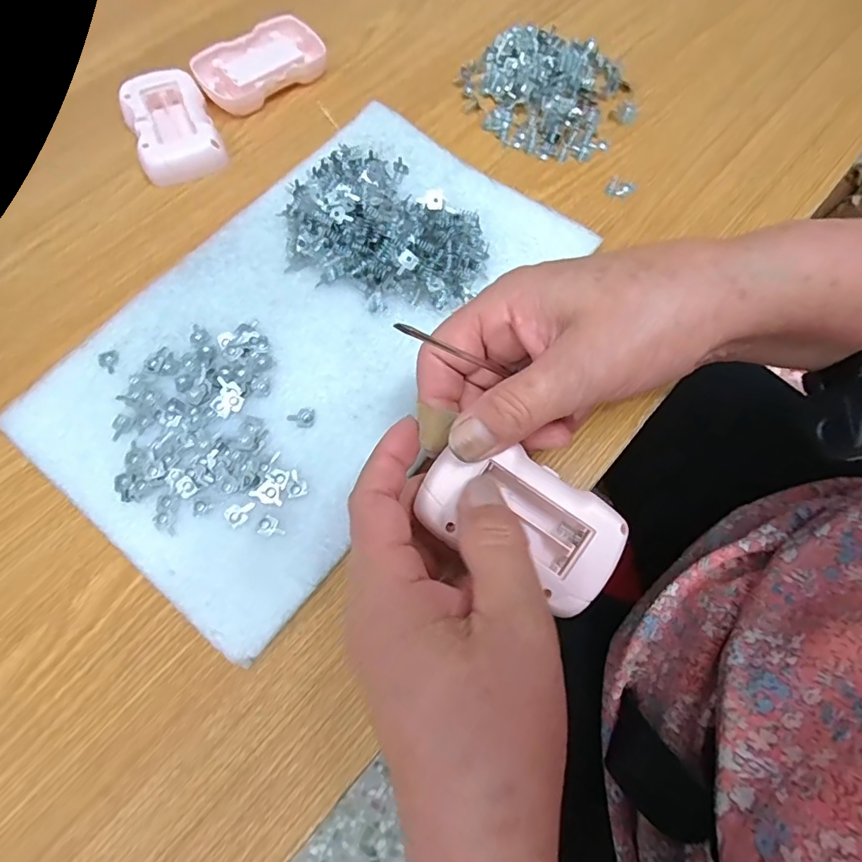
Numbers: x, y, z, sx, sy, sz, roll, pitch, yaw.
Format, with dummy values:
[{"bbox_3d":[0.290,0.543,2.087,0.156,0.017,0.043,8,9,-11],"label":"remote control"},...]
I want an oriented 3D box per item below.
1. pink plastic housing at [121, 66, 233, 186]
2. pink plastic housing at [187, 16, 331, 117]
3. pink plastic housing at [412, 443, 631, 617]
[{"bbox_3d":[-0.172,-0.202,0.338,0.052,0.020,0.081,-23,72,-11],"label":"pink plastic housing"},{"bbox_3d":[-0.122,-0.262,0.364,0.087,0.019,0.056,-37,75,-15],"label":"pink plastic housing"},{"bbox_3d":[0.037,0.038,0.214,0.084,0.021,0.048,26,70,0],"label":"pink plastic housing"}]

